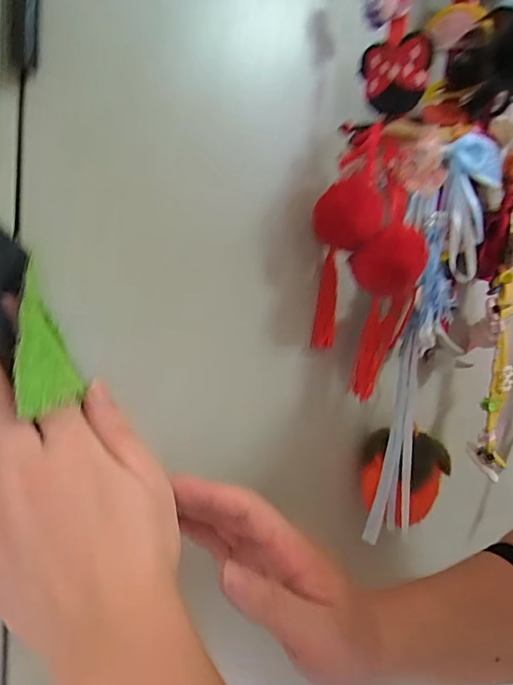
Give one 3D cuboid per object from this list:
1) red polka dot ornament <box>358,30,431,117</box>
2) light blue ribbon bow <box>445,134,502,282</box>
[{"bbox_3d":[0.098,-0.190,0.332,0.046,0.050,0.012,8,8,23],"label":"red polka dot ornament"},{"bbox_3d":[0.177,-0.113,0.391,0.058,0.116,0.022,1,8,-24],"label":"light blue ribbon bow"}]

